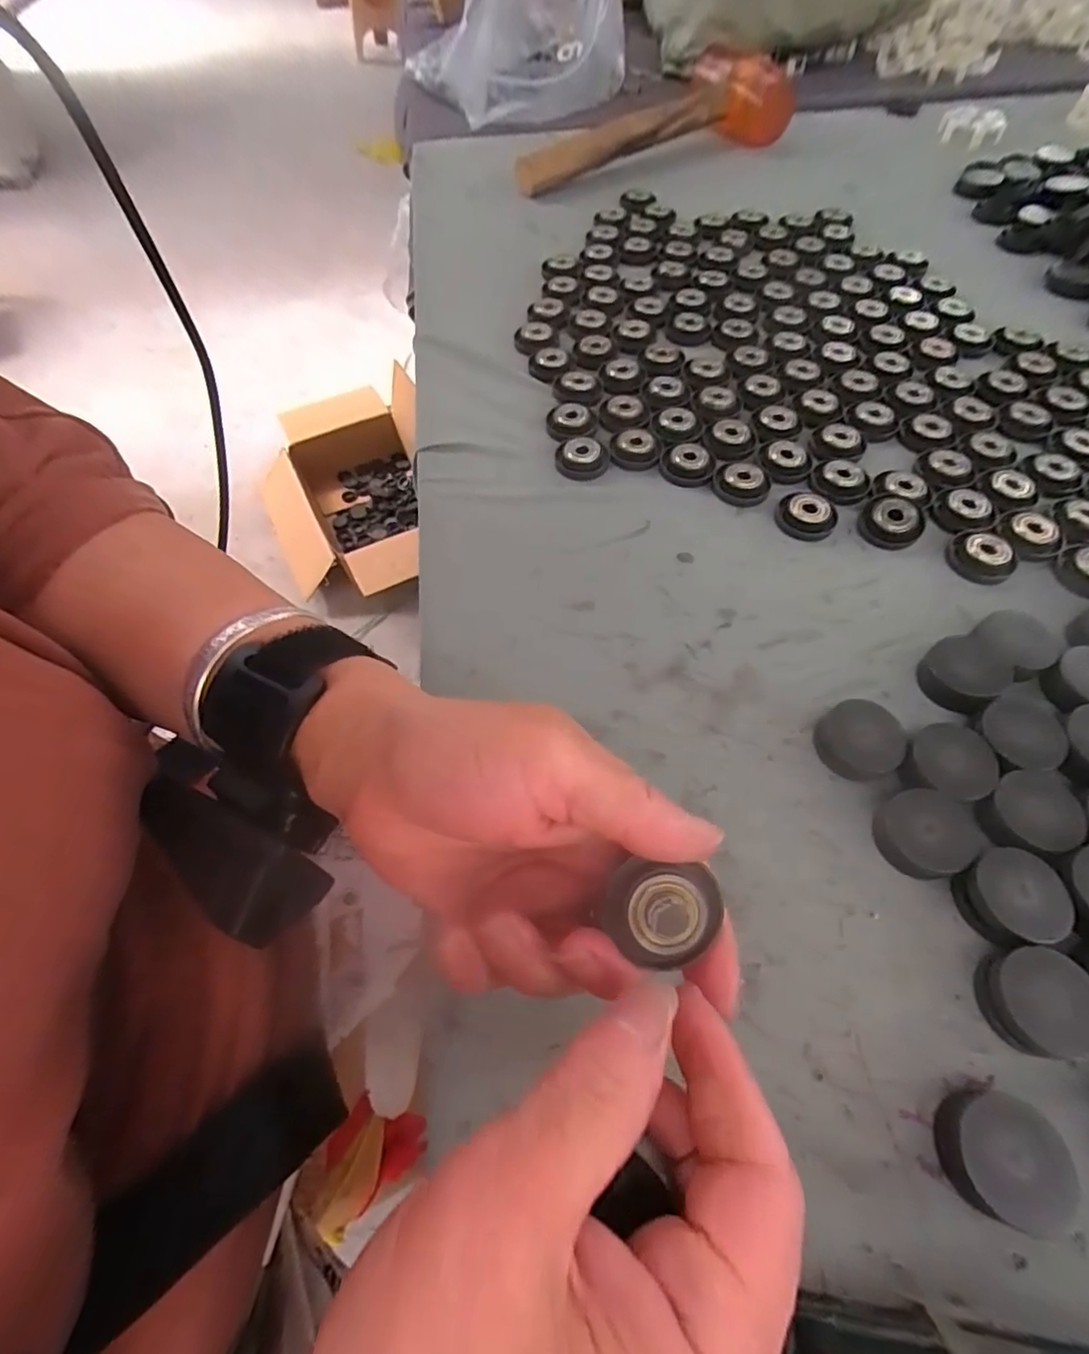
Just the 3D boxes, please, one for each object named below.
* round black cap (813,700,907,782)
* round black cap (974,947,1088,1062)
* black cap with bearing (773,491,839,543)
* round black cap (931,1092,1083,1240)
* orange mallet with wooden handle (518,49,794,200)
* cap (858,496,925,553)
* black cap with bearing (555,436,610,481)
[{"bbox_3d":[0.138,0.027,0.252,0.033,0.013,0.033,-1,59,2],"label":"round black cap"},{"bbox_3d":[0.169,0.112,0.198,0.034,0.017,0.032,-1,59,2],"label":"round black cap"},{"bbox_3d":[0.149,-0.092,0.326,0.032,0.008,0.032,18,62,12],"label":"black cap with bearing"},{"bbox_3d":[0.142,0.149,0.178,0.030,0.015,0.033,7,60,6],"label":"round black cap"},{"bbox_3d":[0.099,-0.538,0.555,0.294,0.049,0.088,-23,61,-11],"label":"orange mallet with wooden handle"},{"bbox_3d":[0.192,-0.087,0.317,0.032,0.012,0.031,-1,59,2],"label":"cap"},{"bbox_3d":[0.023,-0.134,0.353,0.033,0.008,0.033,-1,59,2],"label":"black cap with bearing"}]

